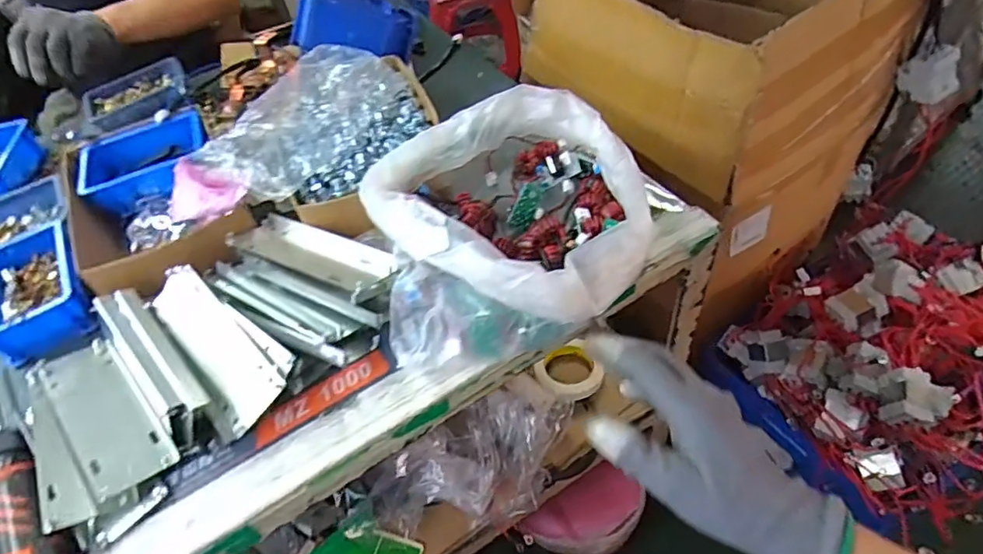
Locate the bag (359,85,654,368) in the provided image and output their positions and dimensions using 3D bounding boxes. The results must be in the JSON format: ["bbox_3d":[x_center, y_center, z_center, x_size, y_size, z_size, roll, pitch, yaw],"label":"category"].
[{"bbox_3d":[0.018,-0.060,0.576,0.272,0.102,0.276,-12,50,-10],"label":"bag"}]

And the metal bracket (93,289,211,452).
[{"bbox_3d":[-0.317,0.077,0.525,0.042,0.042,0.195,-35,58,-27],"label":"metal bracket"}]

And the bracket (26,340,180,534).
[{"bbox_3d":[-0.358,0.126,0.504,0.094,0.021,0.185,-30,56,-24],"label":"bracket"}]

